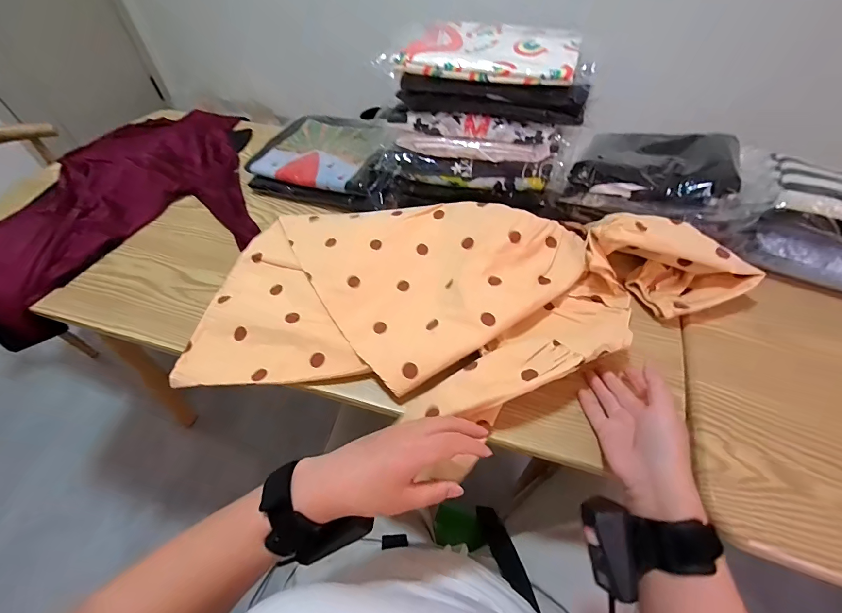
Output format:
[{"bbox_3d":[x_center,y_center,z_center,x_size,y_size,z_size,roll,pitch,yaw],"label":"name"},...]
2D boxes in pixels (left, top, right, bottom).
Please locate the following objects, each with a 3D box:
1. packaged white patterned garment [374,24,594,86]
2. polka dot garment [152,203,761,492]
[{"bbox_3d":[0.095,-0.368,0.500,0.263,0.030,0.200,10,58,12],"label":"packaged white patterned garment"},{"bbox_3d":[0.052,0.010,0.465,0.679,0.070,0.371,11,58,12],"label":"polka dot garment"}]

